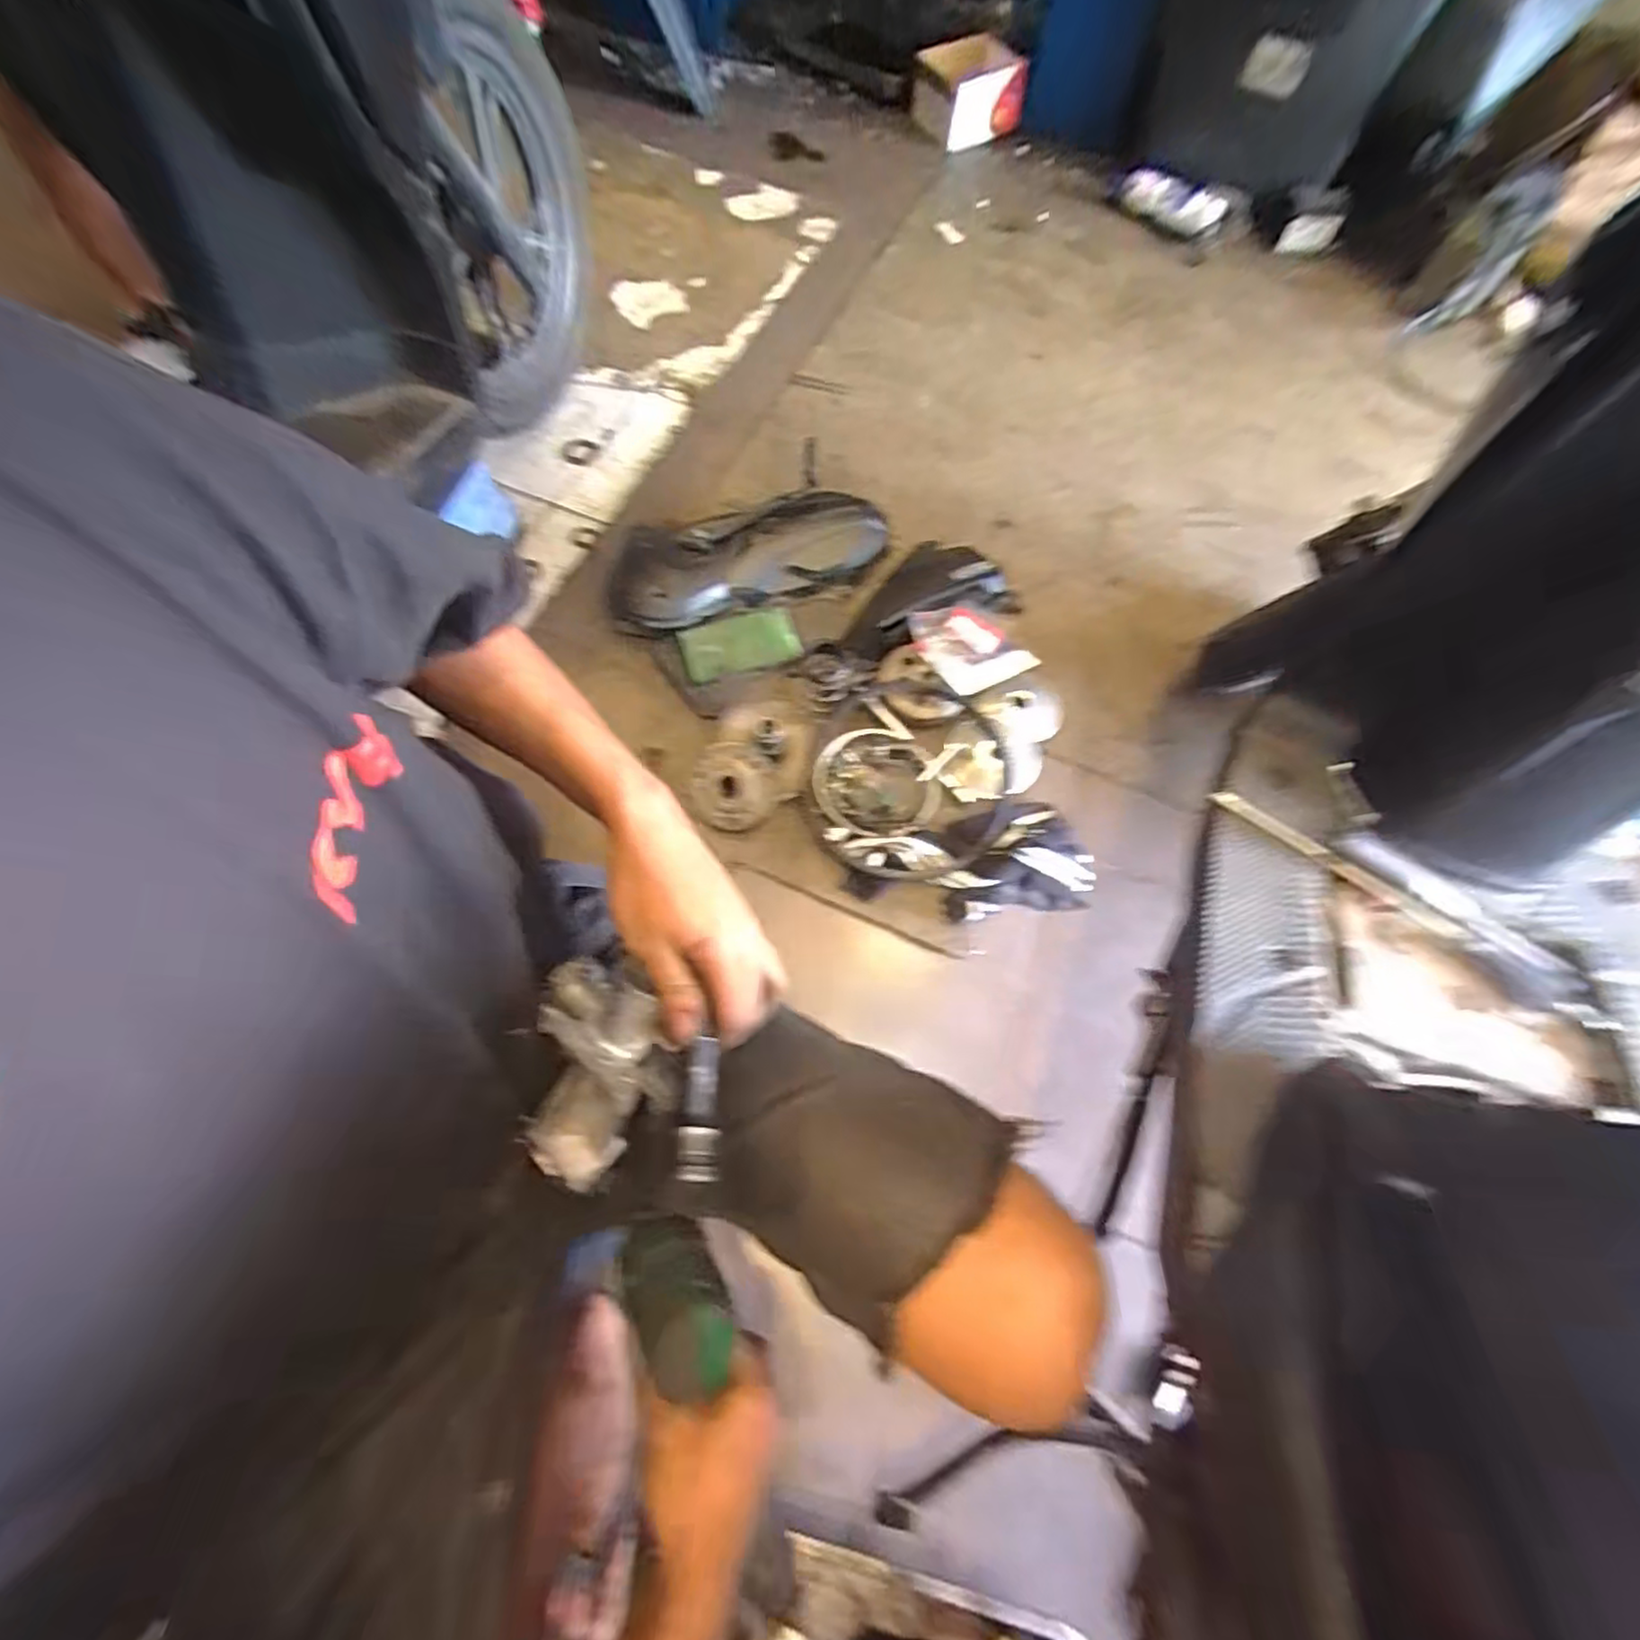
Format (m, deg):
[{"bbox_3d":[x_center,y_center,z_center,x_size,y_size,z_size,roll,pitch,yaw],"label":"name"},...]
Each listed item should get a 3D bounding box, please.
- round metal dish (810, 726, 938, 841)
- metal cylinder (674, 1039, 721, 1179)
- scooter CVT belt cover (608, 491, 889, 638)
[{"bbox_3d":[0.075,-0.050,0.903,0.153,0.029,0.152,1,66,-3],"label":"round metal dish"},{"bbox_3d":[-0.059,0.145,0.350,0.020,0.019,0.065,0,48,-3],"label":"metal cylinder"},{"bbox_3d":[-0.105,-0.387,1.048,0.422,0.094,0.166,-19,68,-11],"label":"scooter CVT belt cover"}]

